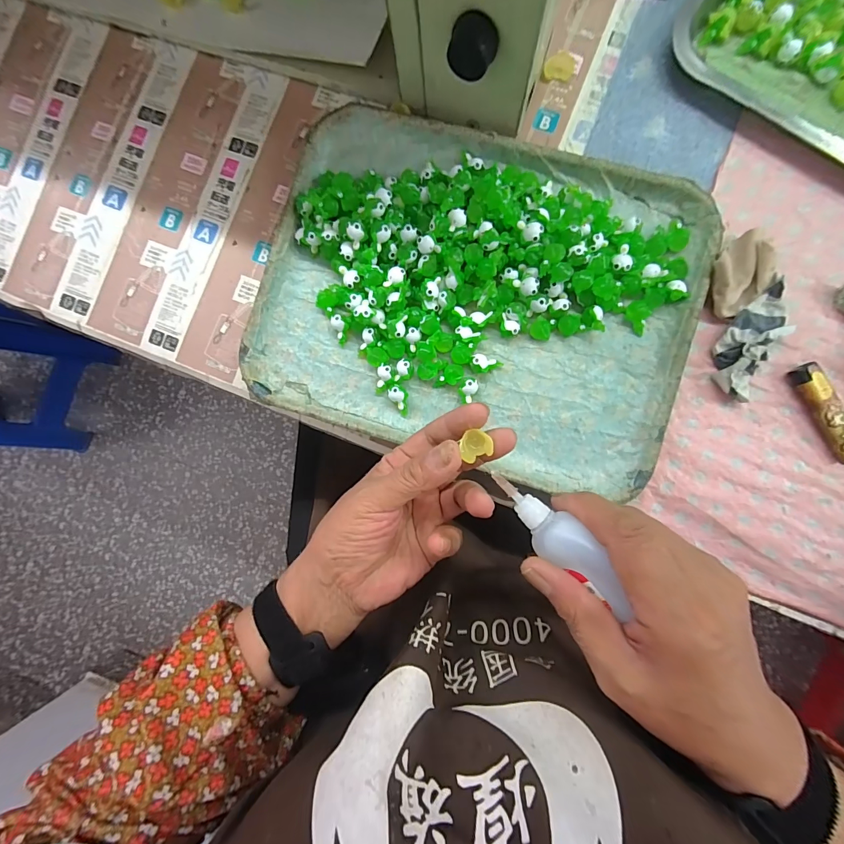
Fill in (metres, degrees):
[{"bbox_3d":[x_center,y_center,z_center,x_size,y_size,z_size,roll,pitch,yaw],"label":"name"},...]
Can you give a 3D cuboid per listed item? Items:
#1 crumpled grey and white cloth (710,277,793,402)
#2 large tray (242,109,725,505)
[{"bbox_3d":[0.255,-0.064,0.300,0.037,0.023,0.089,27,91,6],"label":"crumpled grey and white cloth"},{"bbox_3d":[0.041,-0.100,0.315,0.341,0.032,0.264,17,90,6],"label":"large tray"}]

